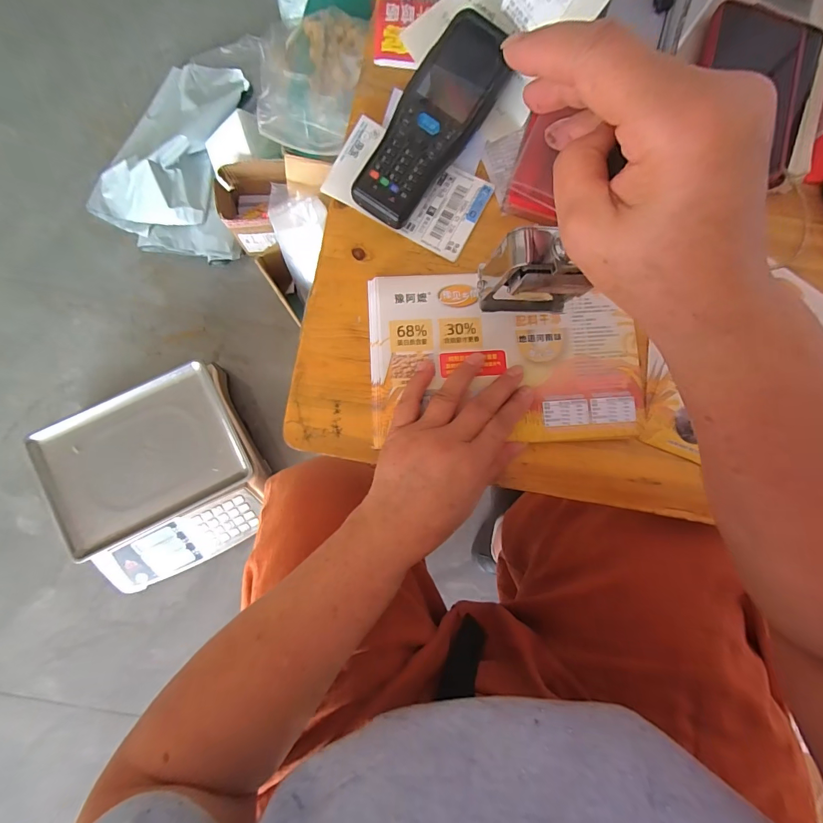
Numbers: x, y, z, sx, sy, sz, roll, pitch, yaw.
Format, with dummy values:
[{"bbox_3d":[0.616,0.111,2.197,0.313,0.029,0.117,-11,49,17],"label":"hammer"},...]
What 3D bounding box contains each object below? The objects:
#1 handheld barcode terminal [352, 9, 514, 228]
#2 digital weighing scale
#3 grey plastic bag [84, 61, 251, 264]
[{"bbox_3d":[0.019,-0.235,0.330,0.067,0.032,0.180,31,83,1],"label":"handheld barcode terminal"},{"bbox_3d":[-0.464,0.123,0.758,0.333,0.123,0.336,-24,85,-5],"label":"digital weighing scale"},{"bbox_3d":[-0.503,-0.550,0.845,0.338,0.097,0.412,11,83,-1],"label":"grey plastic bag"}]

